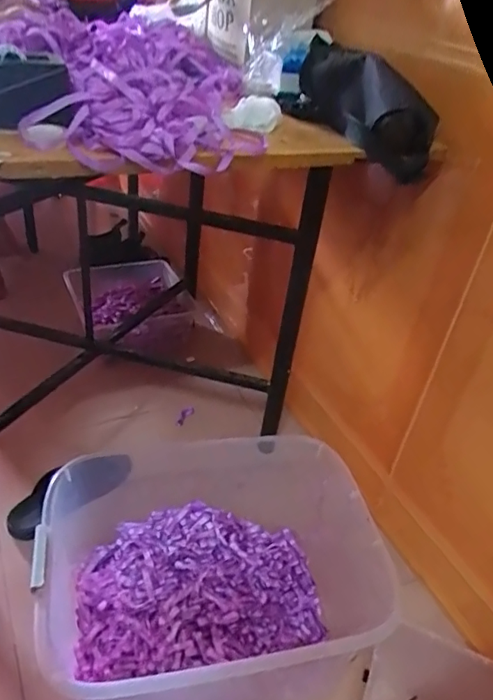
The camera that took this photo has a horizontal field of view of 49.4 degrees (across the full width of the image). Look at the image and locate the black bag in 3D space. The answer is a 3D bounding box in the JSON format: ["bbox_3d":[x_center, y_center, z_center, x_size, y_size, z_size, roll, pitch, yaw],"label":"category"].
[{"bbox_3d":[0.149,-0.329,0.729,0.099,0.114,0.246,-11,41,-24],"label":"black bag"}]

